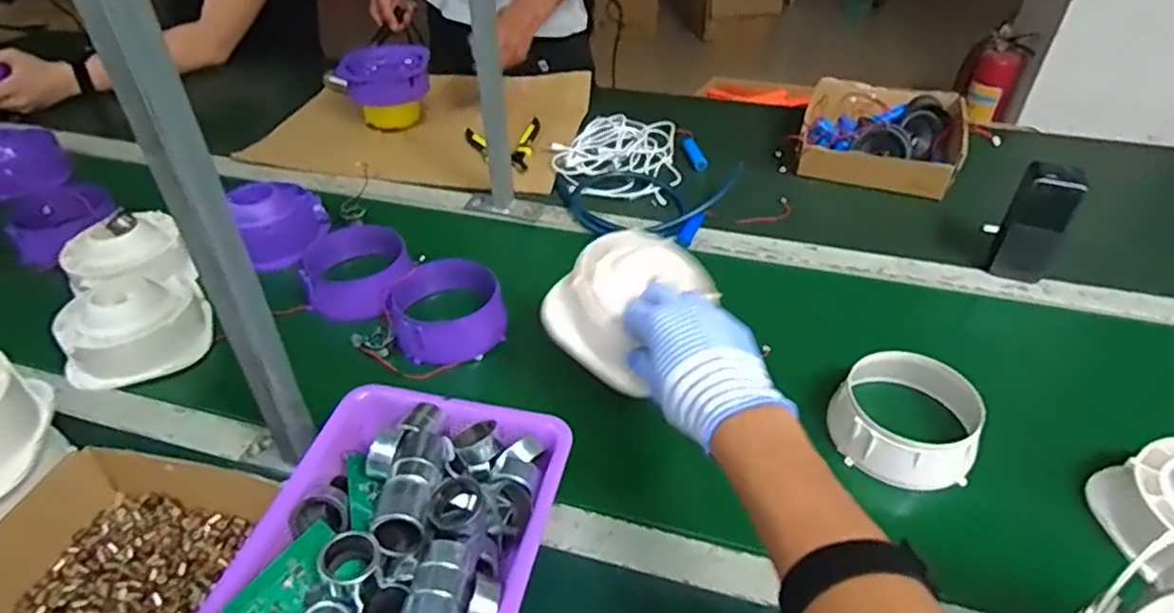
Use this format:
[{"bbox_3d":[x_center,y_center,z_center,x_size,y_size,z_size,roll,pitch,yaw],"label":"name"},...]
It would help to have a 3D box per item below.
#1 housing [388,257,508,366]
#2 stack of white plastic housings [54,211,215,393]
[{"bbox_3d":[-0.153,0.003,0.729,0.116,0.056,0.115,-1,41,1],"label":"housing"},{"bbox_3d":[-0.510,-0.017,0.745,0.134,0.084,0.227,-22,46,-22],"label":"stack of white plastic housings"}]

